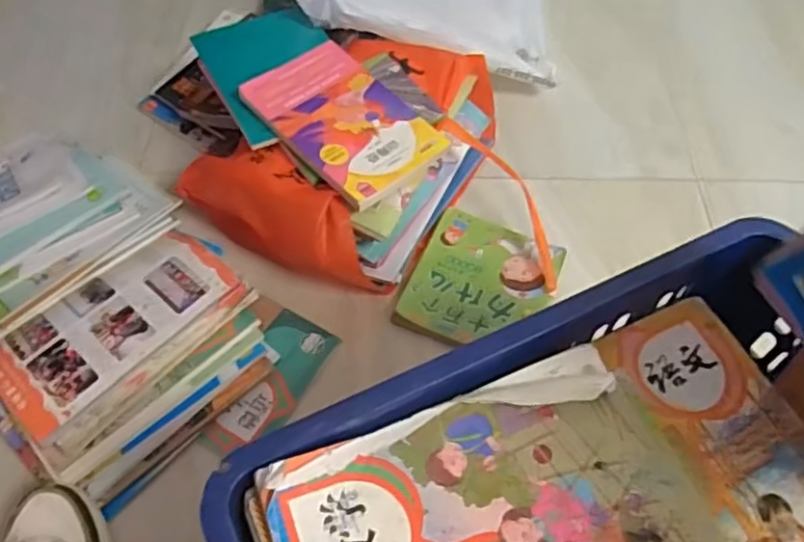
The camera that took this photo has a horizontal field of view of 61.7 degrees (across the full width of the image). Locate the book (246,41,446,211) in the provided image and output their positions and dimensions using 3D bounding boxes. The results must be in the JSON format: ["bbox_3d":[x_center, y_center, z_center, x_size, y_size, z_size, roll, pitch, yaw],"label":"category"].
[{"bbox_3d":[-0.075,-0.185,0.814,0.149,0.028,0.223,-39,67,-22],"label":"book"}]

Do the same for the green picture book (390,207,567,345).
[{"bbox_3d":[0.100,0.012,0.848,0.170,0.009,0.188,20,60,11],"label":"green picture book"}]

